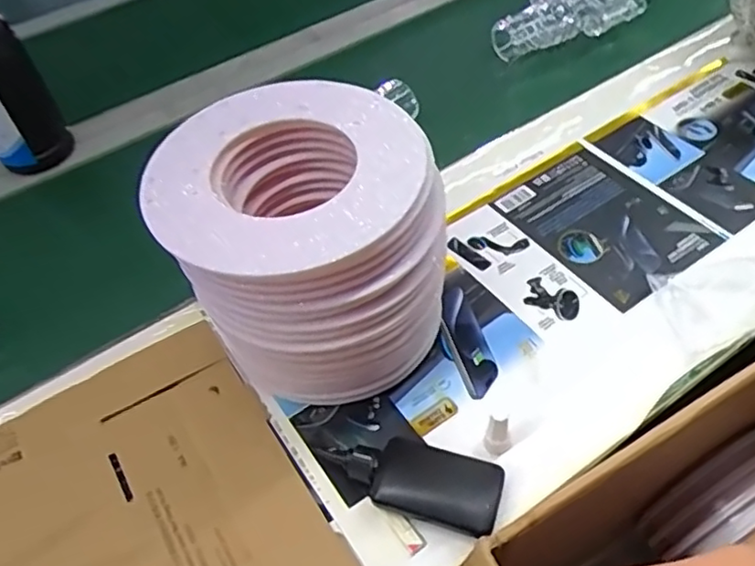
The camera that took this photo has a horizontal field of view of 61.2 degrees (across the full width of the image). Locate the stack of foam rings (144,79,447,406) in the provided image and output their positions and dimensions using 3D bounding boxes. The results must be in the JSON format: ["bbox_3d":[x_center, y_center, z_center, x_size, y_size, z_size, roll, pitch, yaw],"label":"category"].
[{"bbox_3d":[-0.054,-0.023,0.512,0.190,0.201,0.199,-25,52,-14],"label":"stack of foam rings"}]

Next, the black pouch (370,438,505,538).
[{"bbox_3d":[0.045,0.152,0.475,0.090,0.018,0.053,12,53,14],"label":"black pouch"}]

